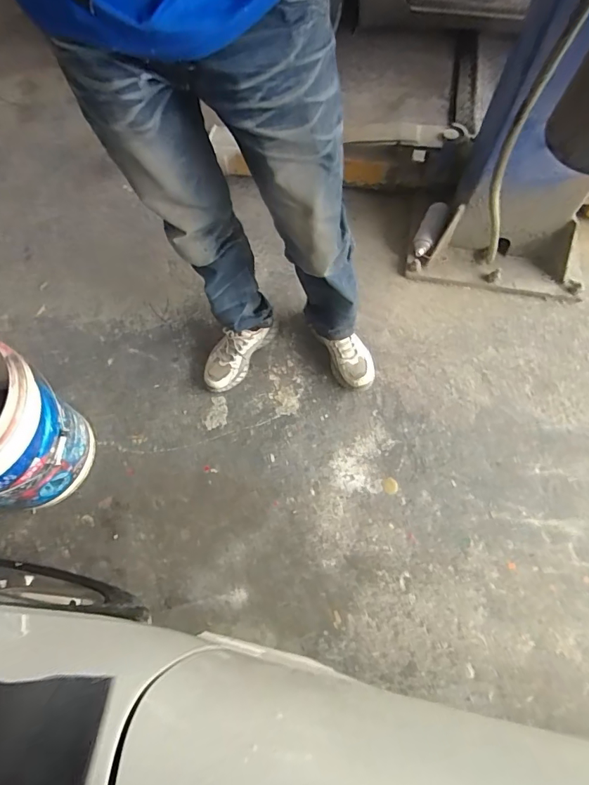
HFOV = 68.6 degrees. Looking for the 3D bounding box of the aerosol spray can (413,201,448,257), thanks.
[{"bbox_3d":[0.397,-0.471,1.273,0.065,0.078,0.170,24,68,11],"label":"aerosol spray can"}]

